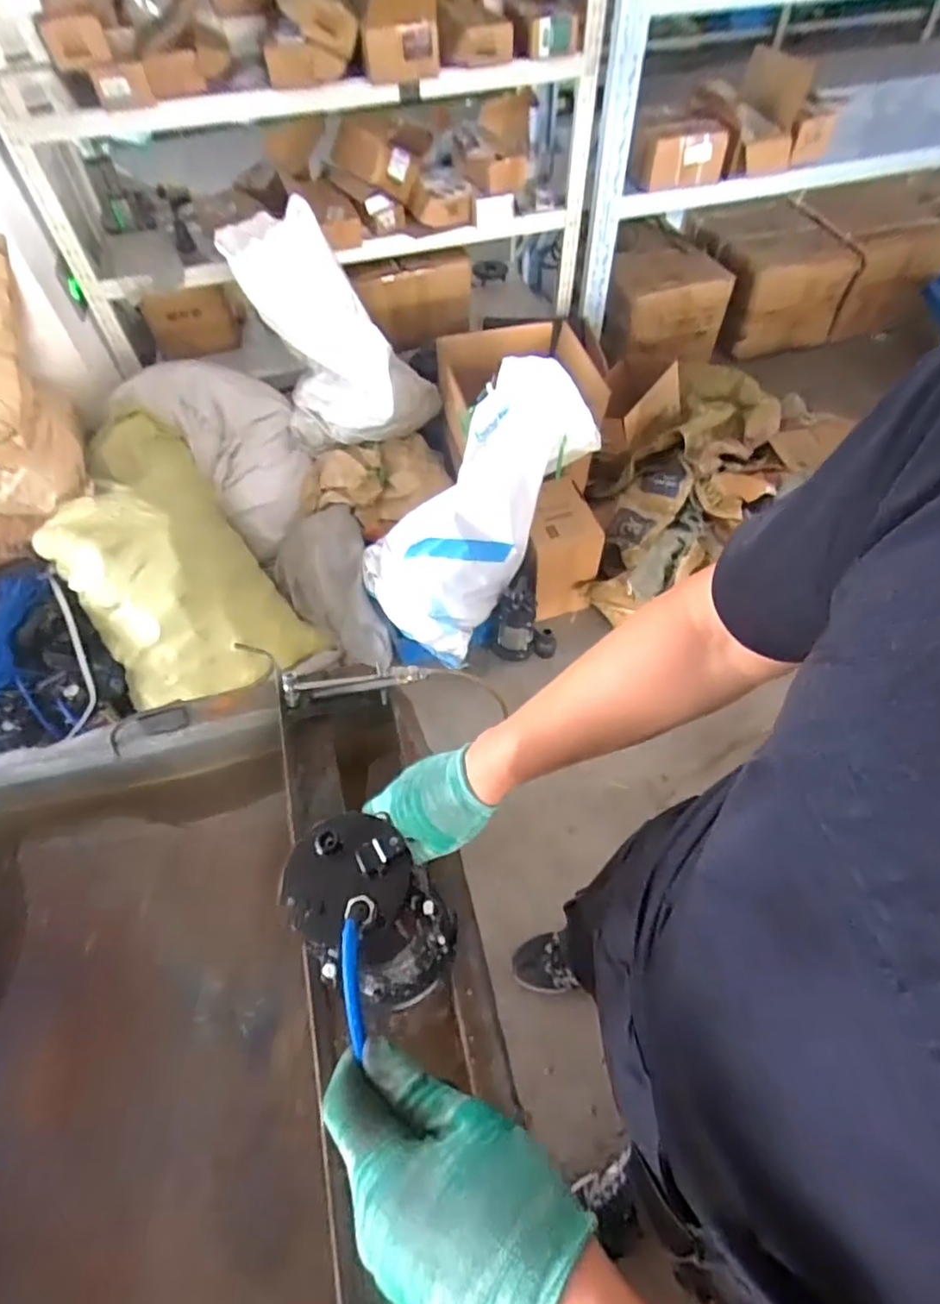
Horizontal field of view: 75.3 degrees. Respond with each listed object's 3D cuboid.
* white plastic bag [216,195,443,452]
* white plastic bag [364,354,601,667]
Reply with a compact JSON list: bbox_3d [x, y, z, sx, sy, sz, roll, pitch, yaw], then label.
[{"bbox_3d":[-0.319,-0.831,1.600,0.467,0.599,0.227,-25,60,-14],"label":"white plastic bag"},{"bbox_3d":[-0.019,-0.358,1.479,0.359,0.206,0.701,36,101,22],"label":"white plastic bag"}]

